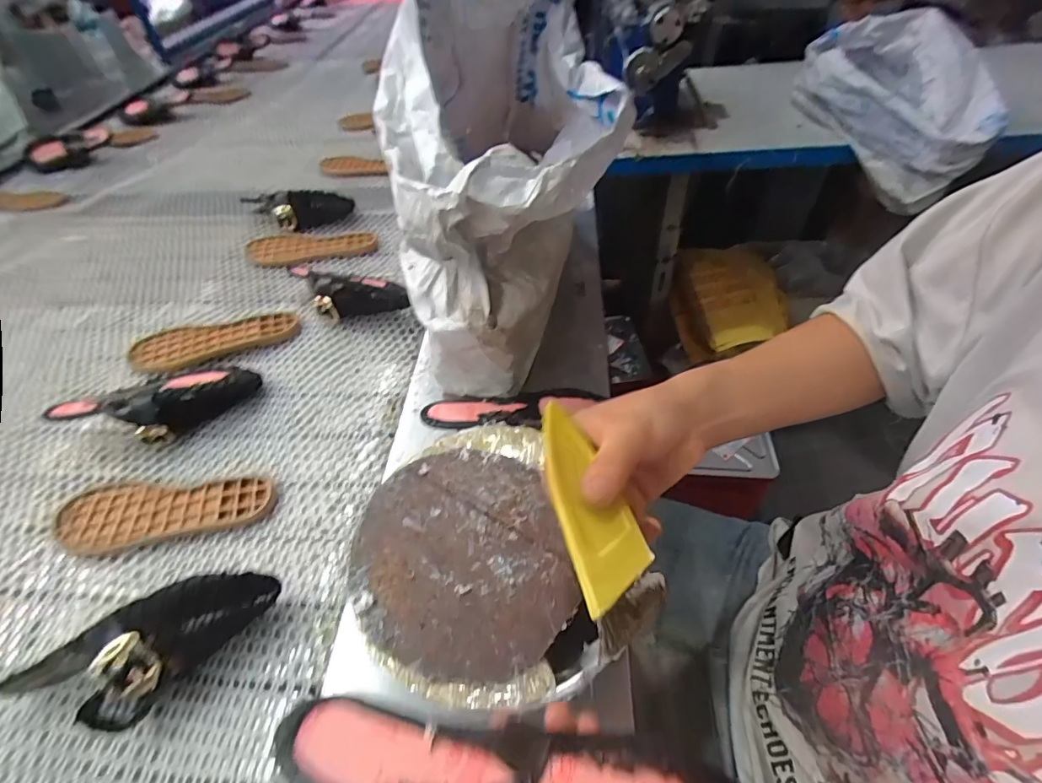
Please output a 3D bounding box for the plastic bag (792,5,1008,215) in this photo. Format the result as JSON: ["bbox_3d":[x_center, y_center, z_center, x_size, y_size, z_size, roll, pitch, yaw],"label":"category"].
[{"bbox_3d":[0.712,-0.546,0.895,0.202,0.225,0.379,-24,51,-13],"label":"plastic bag"}]

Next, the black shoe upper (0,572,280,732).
[{"bbox_3d":[-0.305,0.220,0.380,0.214,0.079,0.077,-20,52,-14],"label":"black shoe upper"}]

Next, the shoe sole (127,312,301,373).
[{"bbox_3d":[-0.434,-0.070,0.665,0.218,0.024,0.074,-12,49,-3],"label":"shoe sole"}]

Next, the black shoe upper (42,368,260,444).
[{"bbox_3d":[-0.432,0.018,0.561,0.208,0.058,0.083,-17,50,-7],"label":"black shoe upper"}]

